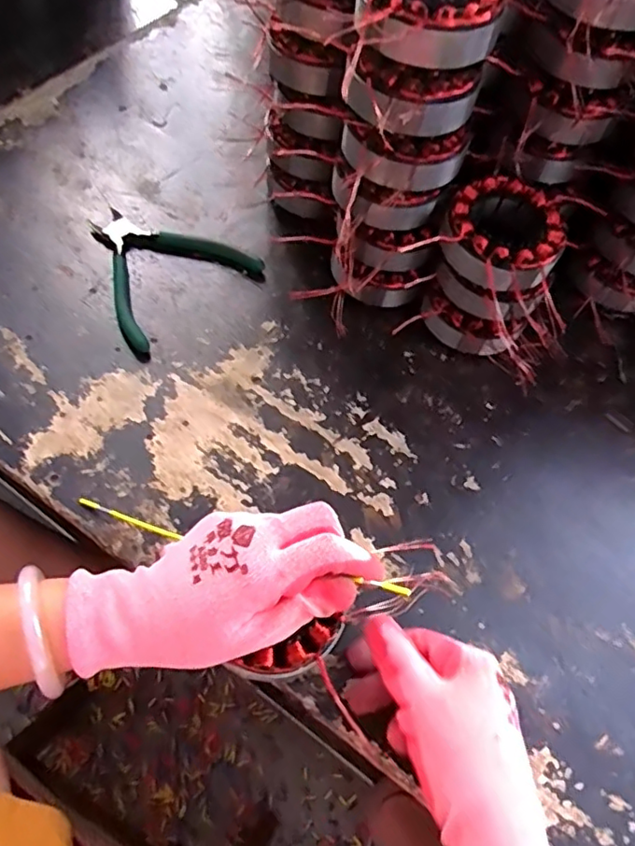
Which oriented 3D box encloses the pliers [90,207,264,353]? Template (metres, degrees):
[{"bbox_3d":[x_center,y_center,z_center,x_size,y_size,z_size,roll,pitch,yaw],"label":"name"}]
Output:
[{"bbox_3d":[-0.137,-0.140,0.508,0.132,0.010,0.132,-39,71,-21],"label":"pliers"}]

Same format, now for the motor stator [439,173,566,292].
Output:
[{"bbox_3d":[0.138,-0.139,0.442,0.086,0.033,0.093,33,64,12],"label":"motor stator"}]

